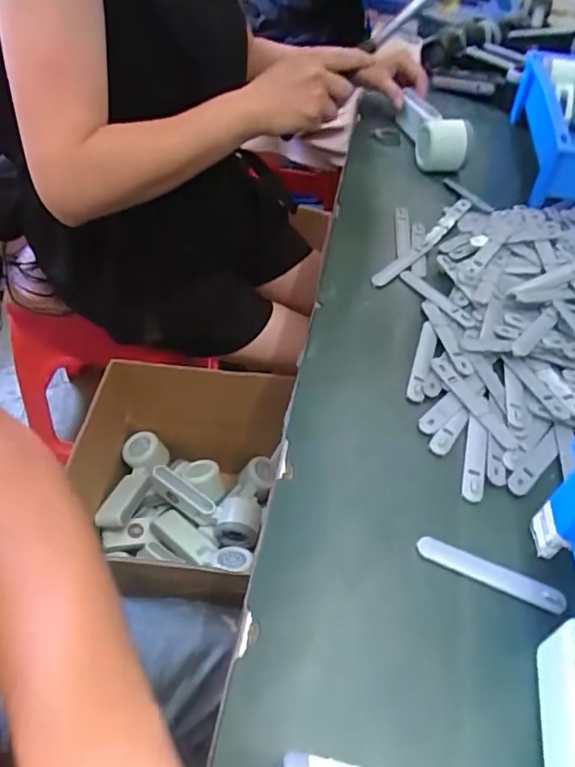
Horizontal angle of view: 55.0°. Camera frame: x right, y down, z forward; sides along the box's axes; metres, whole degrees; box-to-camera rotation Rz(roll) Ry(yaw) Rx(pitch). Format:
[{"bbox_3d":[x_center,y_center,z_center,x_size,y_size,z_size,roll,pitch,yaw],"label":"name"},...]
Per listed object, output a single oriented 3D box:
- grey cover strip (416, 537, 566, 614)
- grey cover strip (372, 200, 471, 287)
[{"bbox_3d":[0.130,0.121,0.357,0.092,0.007,0.016,23,51,13],"label":"grey cover strip"},{"bbox_3d":[0.145,-0.151,0.586,0.021,0.007,0.182,33,54,20],"label":"grey cover strip"}]

